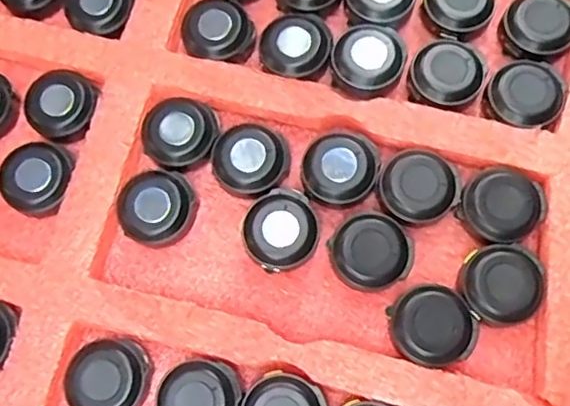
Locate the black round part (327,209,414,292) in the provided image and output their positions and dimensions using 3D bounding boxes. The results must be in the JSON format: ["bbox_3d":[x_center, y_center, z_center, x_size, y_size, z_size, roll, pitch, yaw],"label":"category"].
[{"bbox_3d":[0.032,0.019,0.231,0.028,0.013,0.029,0,73,1],"label":"black round part"}]

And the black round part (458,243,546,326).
[{"bbox_3d":[0.080,0.030,0.226,0.030,0.013,0.028,0,75,1],"label":"black round part"}]

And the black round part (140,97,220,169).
[{"bbox_3d":[-0.042,-0.028,0.246,0.028,0.012,0.030,0,75,1],"label":"black round part"}]

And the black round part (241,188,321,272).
[{"bbox_3d":[-0.001,0.010,0.235,0.030,0.013,0.028,0,75,1],"label":"black round part"}]

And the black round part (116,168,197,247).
[{"bbox_3d":[-0.050,0.002,0.239,0.029,0.012,0.029,0,75,1],"label":"black round part"}]

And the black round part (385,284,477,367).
[{"bbox_3d":[0.053,0.045,0.222,0.027,0.013,0.028,0,75,1],"label":"black round part"}]

